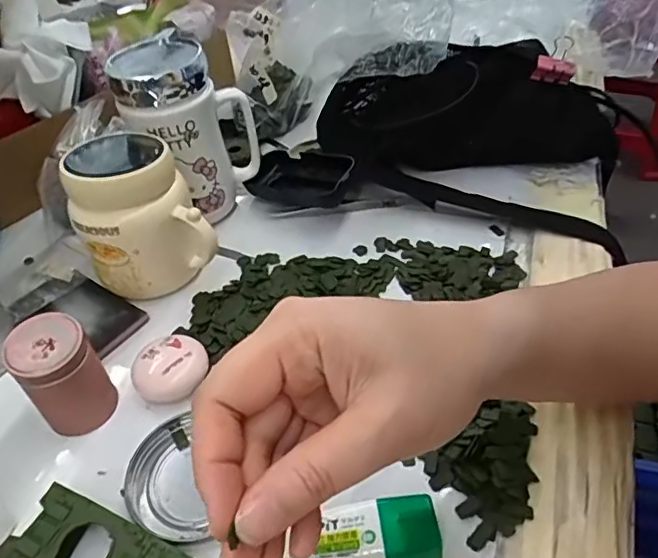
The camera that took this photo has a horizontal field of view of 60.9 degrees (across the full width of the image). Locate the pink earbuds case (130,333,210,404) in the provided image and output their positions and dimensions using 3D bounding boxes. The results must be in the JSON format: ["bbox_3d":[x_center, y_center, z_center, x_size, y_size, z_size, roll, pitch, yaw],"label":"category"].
[{"bbox_3d":[-0.104,0.059,0.368,0.048,0.019,0.042,-24,46,-18],"label":"pink earbuds case"}]

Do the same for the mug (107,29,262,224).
[{"bbox_3d":[-0.123,-0.120,0.463,0.065,0.131,0.109,27,52,30],"label":"mug"}]

